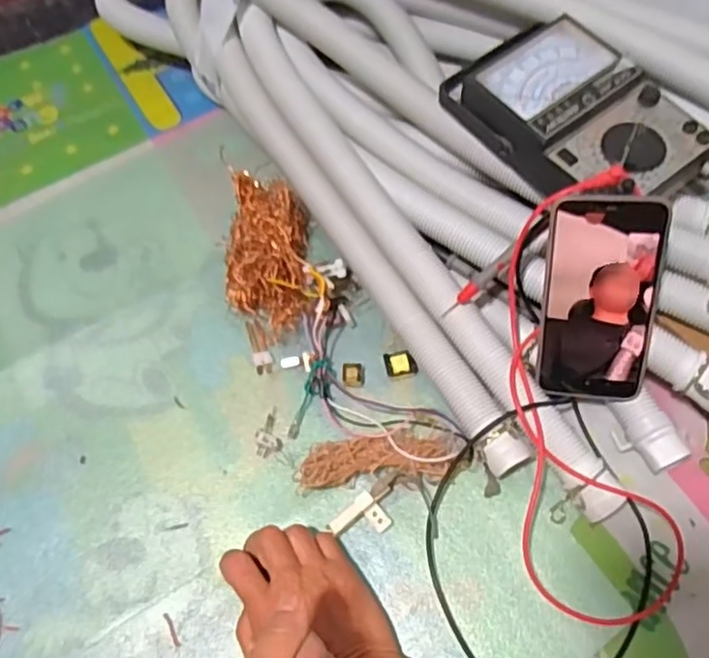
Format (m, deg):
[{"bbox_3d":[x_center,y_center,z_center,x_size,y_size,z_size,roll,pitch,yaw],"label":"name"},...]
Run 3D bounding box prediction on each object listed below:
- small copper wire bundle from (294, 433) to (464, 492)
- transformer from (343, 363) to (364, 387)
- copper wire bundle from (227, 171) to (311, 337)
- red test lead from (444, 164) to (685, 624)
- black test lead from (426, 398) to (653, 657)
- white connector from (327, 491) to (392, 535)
[{"bbox_3d":[0.018,0.099,0.492,0.117,0.027,0.034,-7,62,0],"label":"small copper wire bundle"},{"bbox_3d":[-0.001,0.039,0.540,0.017,0.016,0.016,0,62,3],"label":"transformer"},{"bbox_3d":[-0.077,-0.064,0.568,0.076,0.067,0.132,-4,62,1],"label":"copper wire bundle"},{"bbox_3d":[0.155,0.053,0.475,0.120,0.101,0.310,-11,85,-3],"label":"red test lead"},{"bbox_3d":[0.133,0.150,0.452,0.166,0.044,0.186,-21,63,-8],"label":"black test lead"},{"bbox_3d":[0.005,0.142,0.475,0.040,0.015,0.030,-38,66,-16],"label":"white connector"}]

